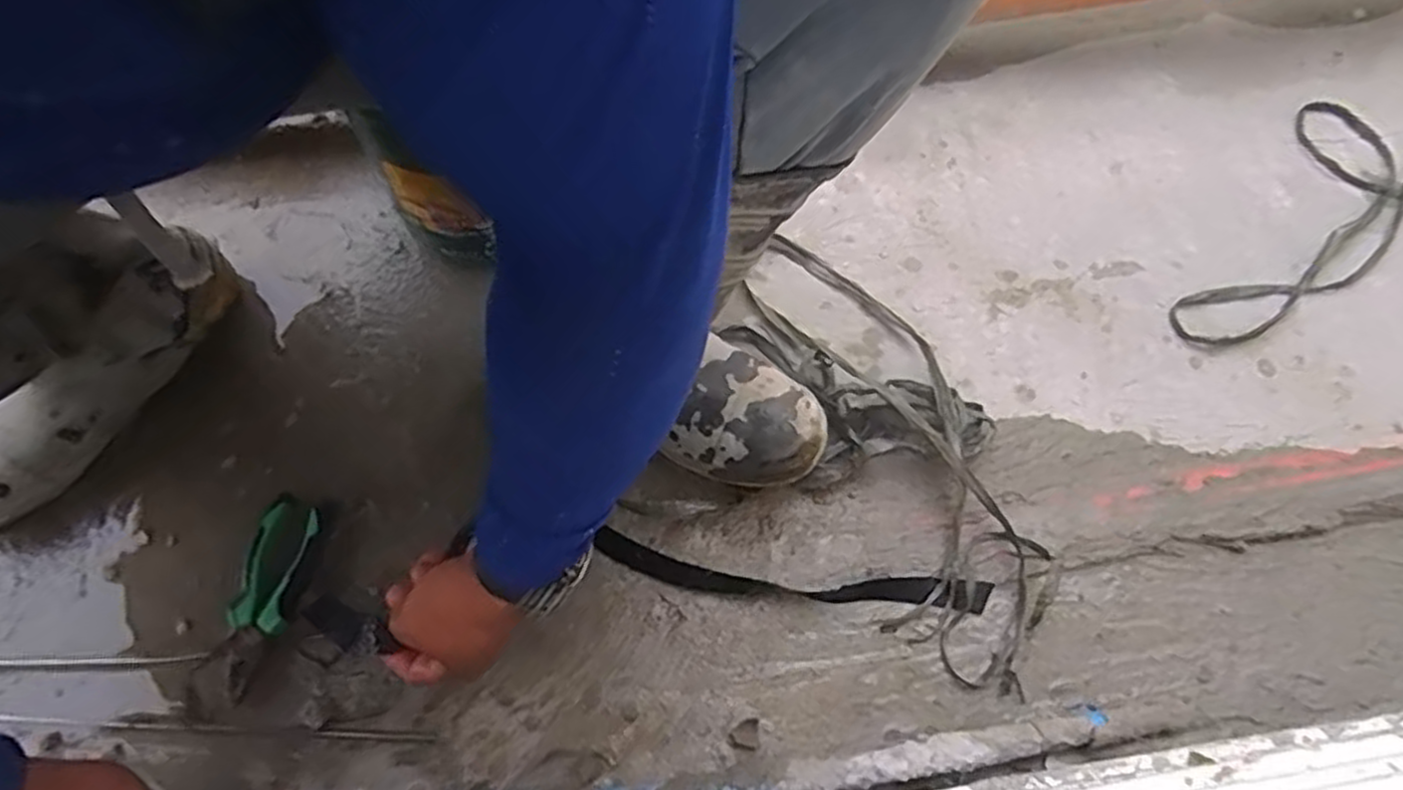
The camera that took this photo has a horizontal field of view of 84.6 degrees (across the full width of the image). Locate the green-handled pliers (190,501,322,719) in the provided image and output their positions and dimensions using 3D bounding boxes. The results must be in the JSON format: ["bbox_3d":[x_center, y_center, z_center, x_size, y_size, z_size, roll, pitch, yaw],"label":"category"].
[{"bbox_3d":[-0.346,0.162,0.602,0.050,0.018,0.162,13,65,5],"label":"green-handled pliers"}]

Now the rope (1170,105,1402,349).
[{"bbox_3d":[0.627,-0.192,0.802,0.394,0.013,0.251,-11,65,-7],"label":"rope"}]

